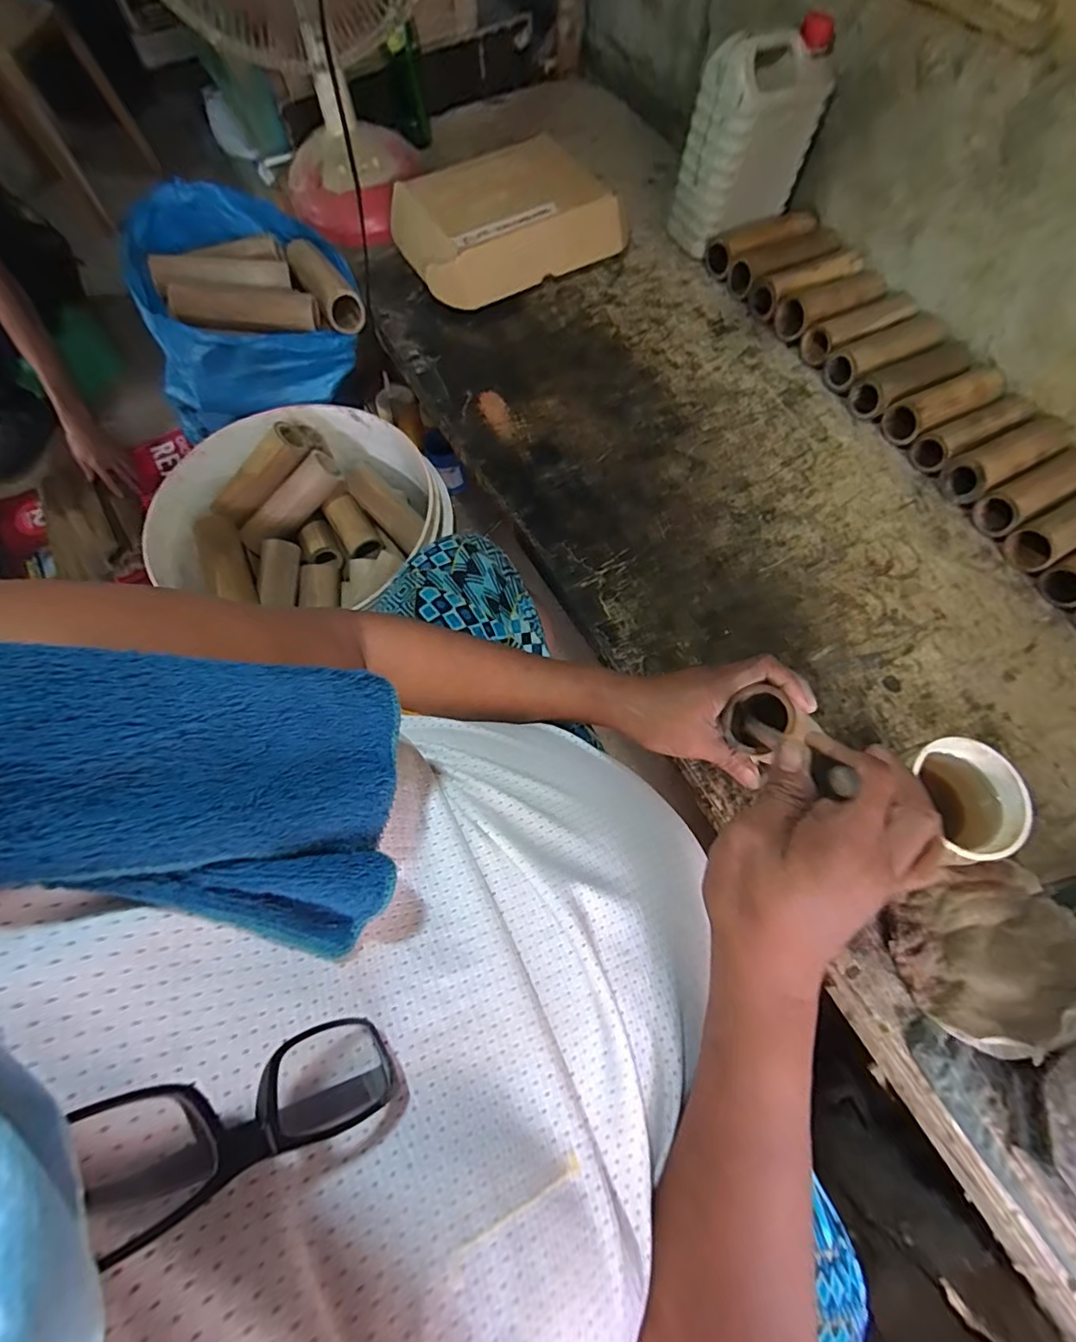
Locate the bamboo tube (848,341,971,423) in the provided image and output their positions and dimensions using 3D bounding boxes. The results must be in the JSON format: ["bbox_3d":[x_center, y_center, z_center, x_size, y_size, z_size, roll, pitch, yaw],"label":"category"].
[{"bbox_3d":[0.522,-0.400,0.753,0.188,0.049,0.058,-25,69,-12],"label":"bamboo tube"}]

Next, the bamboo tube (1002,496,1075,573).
[{"bbox_3d":[0.668,-0.183,0.673,0.173,0.055,0.056,-26,69,-13],"label":"bamboo tube"}]

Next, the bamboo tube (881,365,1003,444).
[{"bbox_3d":[0.557,-0.359,0.738,0.180,0.048,0.059,-25,69,-12],"label":"bamboo tube"}]

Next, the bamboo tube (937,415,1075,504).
[{"bbox_3d":[0.610,-0.274,0.705,0.181,0.049,0.057,-26,69,-13],"label":"bamboo tube"}]

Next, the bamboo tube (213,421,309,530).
[{"bbox_3d":[-0.397,-0.280,0.779,0.170,0.042,0.039,-39,69,17],"label":"bamboo tube"}]

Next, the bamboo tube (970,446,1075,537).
[{"bbox_3d":[0.640,-0.229,0.691,0.183,0.048,0.053,-26,69,-13],"label":"bamboo tube"}]

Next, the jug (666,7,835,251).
[{"bbox_3d":[0.305,-0.758,0.794,0.172,0.231,0.095,-31,70,-14],"label":"jug"}]

